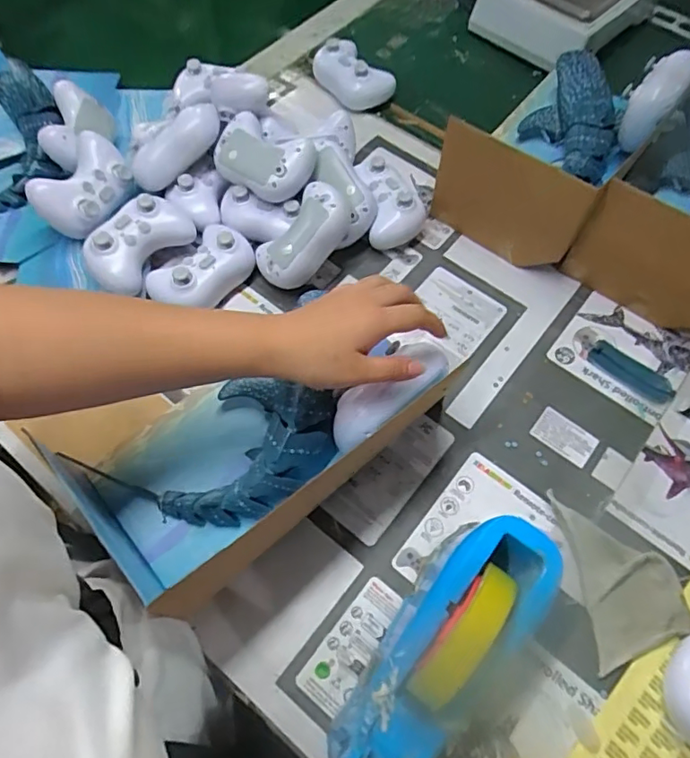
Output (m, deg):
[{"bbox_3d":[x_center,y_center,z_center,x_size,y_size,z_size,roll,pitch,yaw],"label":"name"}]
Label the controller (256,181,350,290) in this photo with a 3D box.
[{"bbox_3d":[-0.039,-0.143,0.558,0.113,0.050,0.072,-47,54,8],"label":"controller"}]

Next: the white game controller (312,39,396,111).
[{"bbox_3d":[0.006,-0.408,0.713,0.066,0.042,0.104,-30,66,-16],"label":"white game controller"}]

